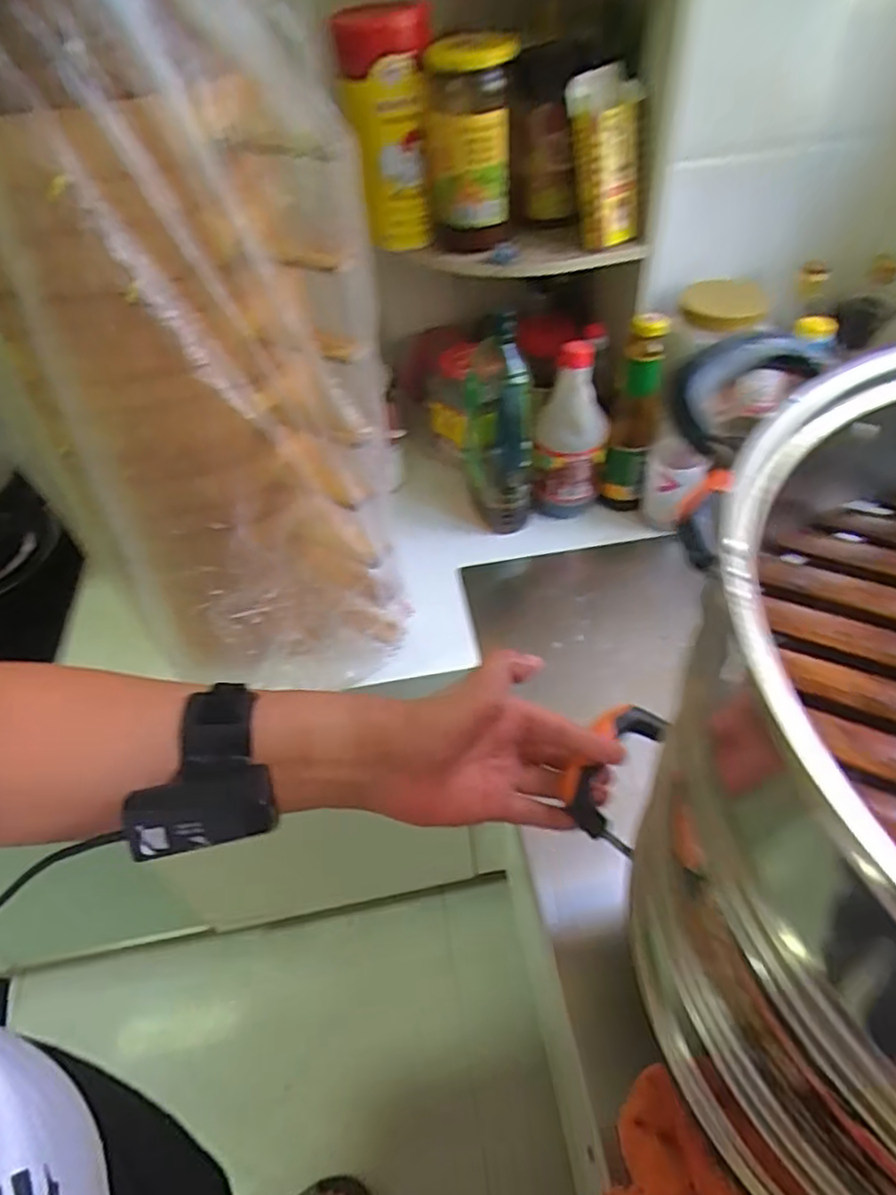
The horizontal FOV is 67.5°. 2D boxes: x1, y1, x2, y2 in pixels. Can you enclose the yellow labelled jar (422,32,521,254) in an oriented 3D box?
[{"bbox_3d":[0.027,-0.466,0.708,0.091,0.186,0.074,-1,47,3],"label":"yellow labelled jar"}]

